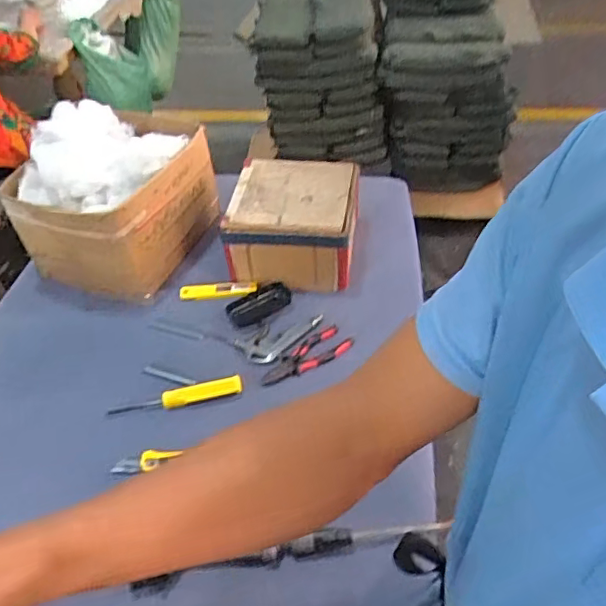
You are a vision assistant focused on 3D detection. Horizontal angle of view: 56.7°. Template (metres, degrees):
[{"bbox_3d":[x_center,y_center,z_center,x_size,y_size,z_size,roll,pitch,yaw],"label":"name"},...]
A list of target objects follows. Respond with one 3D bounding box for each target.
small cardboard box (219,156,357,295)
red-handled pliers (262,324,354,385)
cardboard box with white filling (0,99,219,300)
[{"bbox_3d":[-0.014,-0.142,1.015,0.213,0.136,0.212,2,44,9],"label":"small cardboard box"},{"bbox_3d":[0.005,0.086,0.861,0.147,0.012,0.053,-31,49,-24],"label":"red-handled pliers"},{"bbox_3d":[-0.329,-0.187,1.023,0.233,0.262,0.297,15,47,21],"label":"cardboard box with white filling"}]

